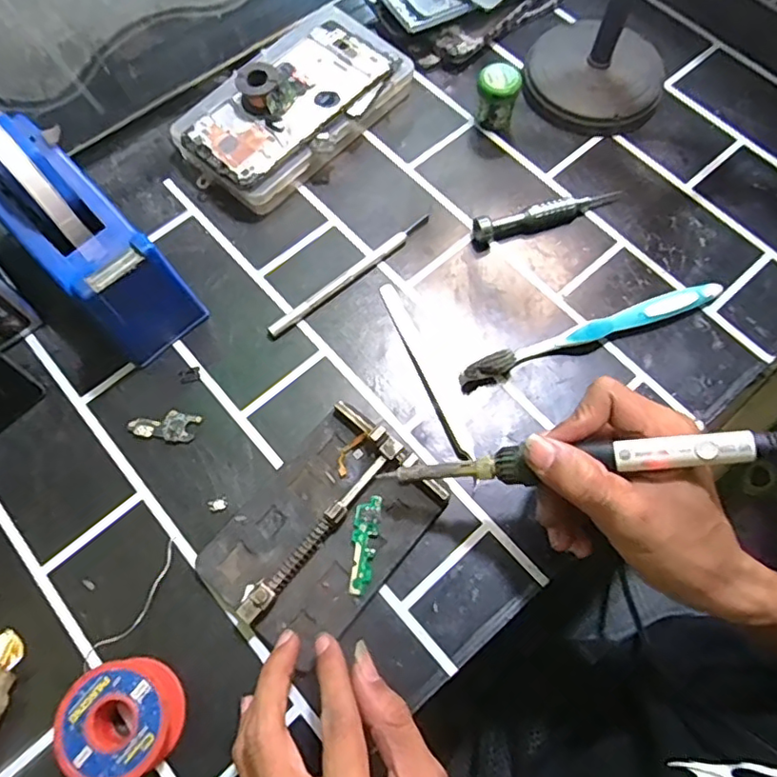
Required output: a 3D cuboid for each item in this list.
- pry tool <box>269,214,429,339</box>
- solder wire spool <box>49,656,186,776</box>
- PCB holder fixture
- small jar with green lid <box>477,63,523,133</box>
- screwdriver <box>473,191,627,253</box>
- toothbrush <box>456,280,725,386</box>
[{"bbox_3d":[-0.025,-0.079,0.405,0.137,0.008,0.010,-40,73,-14],"label":"pry tool"},{"bbox_3d":[-0.132,0.165,0.294,0.053,0.028,0.052,0,68,1],"label":"solder wire spool"},{"bbox_3d":[-0.037,0.078,0.332,0.088,0.017,0.124,37,74,14],"label":"PCB holder fixture"},{"bbox_3d":[0.081,-0.217,0.443,0.029,0.043,0.028,0,68,1],"label":"small jar with green lid"},{"bbox_3d":[0.115,-0.125,0.419,0.114,0.019,0.016,-19,69,-6],"label":"screwdriver"},{"bbox_3d":[0.133,-0.037,0.383,0.184,0.017,0.014,-19,69,-6],"label":"toothbrush"}]

